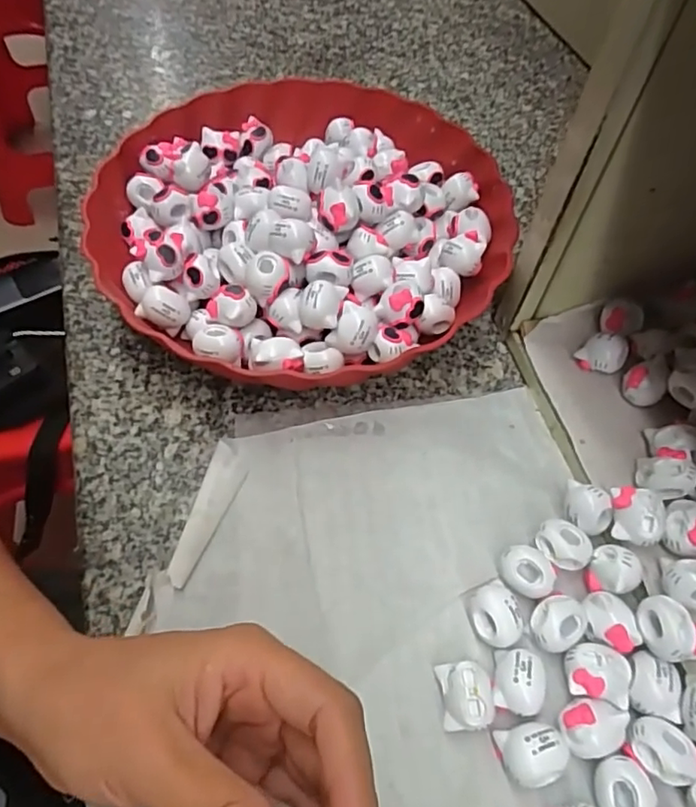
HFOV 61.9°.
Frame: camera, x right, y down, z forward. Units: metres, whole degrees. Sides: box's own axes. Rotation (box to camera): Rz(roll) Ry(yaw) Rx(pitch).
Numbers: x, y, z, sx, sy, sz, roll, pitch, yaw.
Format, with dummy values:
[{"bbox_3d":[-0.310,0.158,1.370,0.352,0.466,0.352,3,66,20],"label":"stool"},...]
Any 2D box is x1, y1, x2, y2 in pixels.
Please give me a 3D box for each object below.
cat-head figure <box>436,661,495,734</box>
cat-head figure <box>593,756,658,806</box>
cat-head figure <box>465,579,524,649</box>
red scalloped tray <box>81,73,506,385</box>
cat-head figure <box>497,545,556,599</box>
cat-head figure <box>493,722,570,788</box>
[{"bbox_3d":[0.047,0.119,0.236,0.019,0.017,0.024,-3,59,-3],"label":"cat-head figure"},{"bbox_3d":[0.105,0.148,0.219,0.021,0.015,0.024,1,59,0],"label":"cat-head figure"},{"bbox_3d":[0.064,0.092,0.252,0.019,0.018,0.024,-16,60,-10],"label":"cat-head figure"},{"bbox_3d":[-0.025,-0.110,0.355,0.238,0.056,0.239,36,64,19],"label":"red scalloped tray"},{"bbox_3d":[0.080,0.076,0.262,0.025,0.016,0.018,25,61,14],"label":"cat-head figure"},{"bbox_3d":[0.071,0.137,0.226,0.025,0.019,0.021,2,59,0],"label":"cat-head figure"}]

